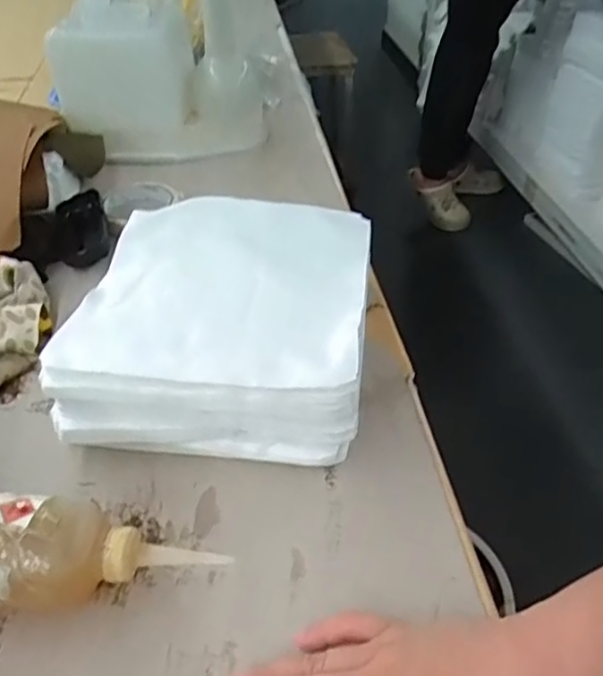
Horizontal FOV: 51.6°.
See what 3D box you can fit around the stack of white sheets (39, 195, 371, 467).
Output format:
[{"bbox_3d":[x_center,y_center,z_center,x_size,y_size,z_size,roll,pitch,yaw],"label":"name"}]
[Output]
[{"bbox_3d":[-0.055,-0.016,0.497,0.205,0.084,0.219,4,42,6],"label":"stack of white sheets"}]

